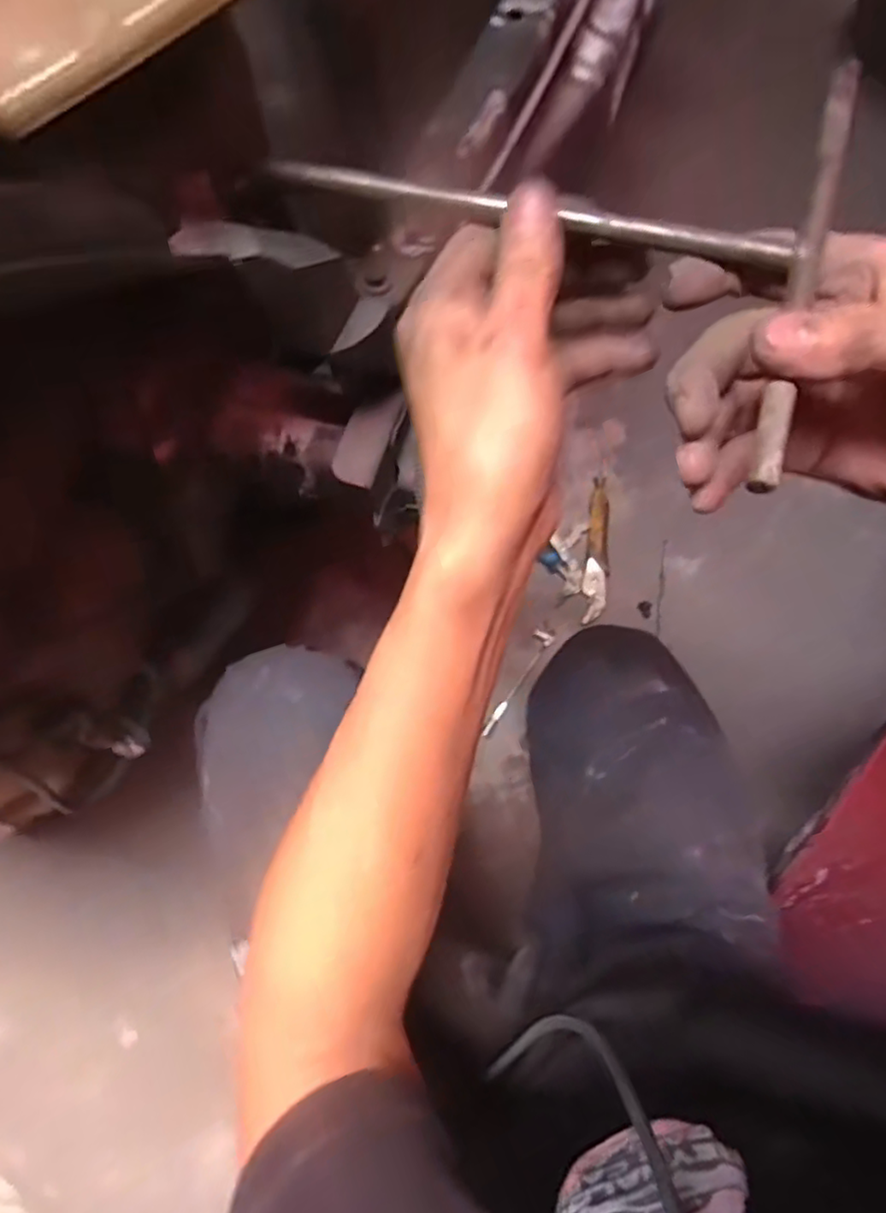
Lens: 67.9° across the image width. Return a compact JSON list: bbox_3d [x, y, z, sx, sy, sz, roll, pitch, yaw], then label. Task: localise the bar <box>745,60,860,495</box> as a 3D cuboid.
[{"bbox_3d":[0.130,-0.121,0.233,0.007,0.008,0.178,15,79,6],"label":"bar"}]

